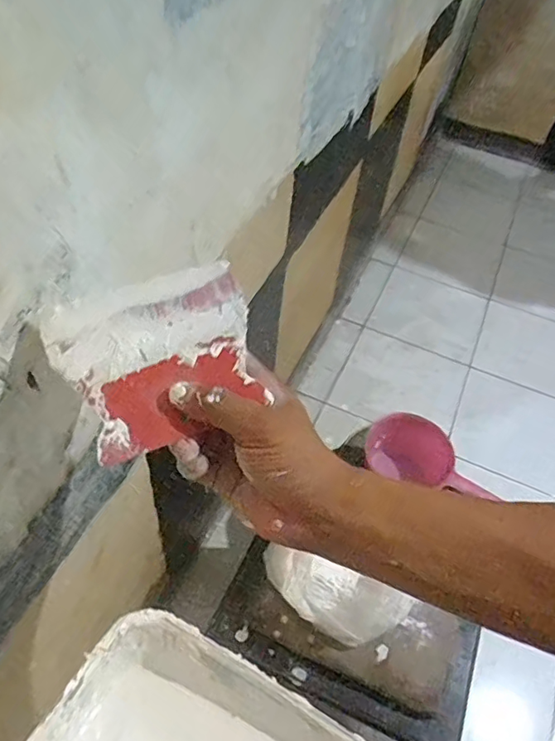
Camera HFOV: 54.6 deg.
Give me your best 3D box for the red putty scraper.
[{"bbox_3d":[-0.070,-0.011,0.333,0.119,0.009,0.106,-23,74,-17],"label":"red putty scraper"}]

